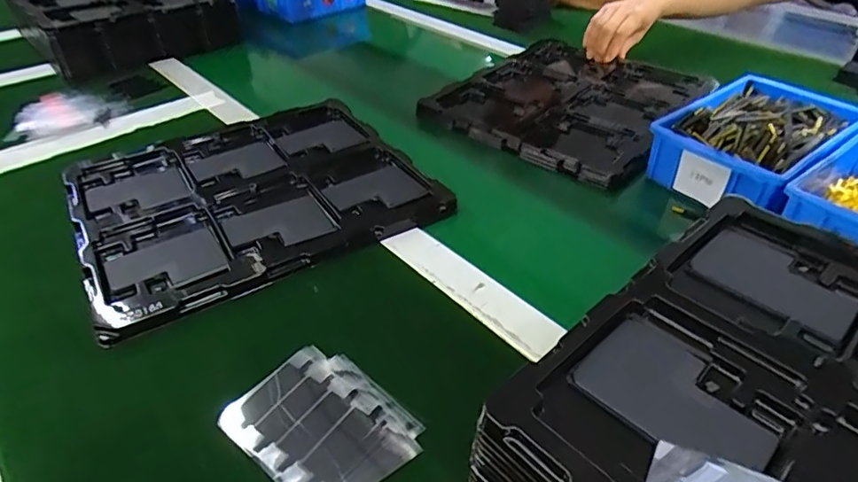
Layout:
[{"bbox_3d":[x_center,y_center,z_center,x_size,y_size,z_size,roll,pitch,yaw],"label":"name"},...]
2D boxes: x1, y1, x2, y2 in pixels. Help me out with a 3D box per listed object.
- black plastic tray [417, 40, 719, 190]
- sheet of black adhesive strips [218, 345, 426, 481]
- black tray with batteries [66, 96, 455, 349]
[{"bbox_3d":[0.208,-0.196,0.739,0.299,0.037,0.365,30,48,32],"label":"black plastic tray"},{"bbox_3d":[-0.070,0.119,0.347,0.112,0.006,0.088,29,48,31],"label":"sheet of black adhesive strips"},{"bbox_3d":[-0.184,-0.057,0.553,0.322,0.020,0.288,-23,44,-25],"label":"black tray with batteries"}]

